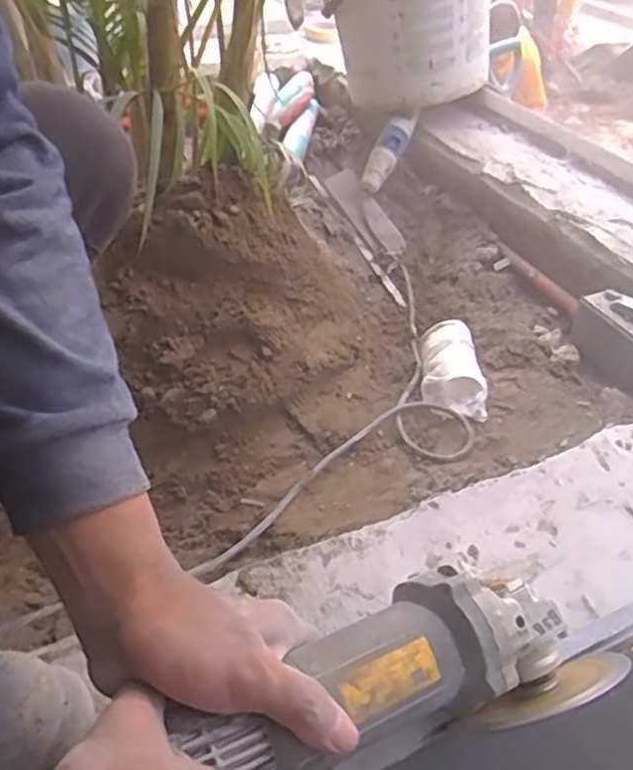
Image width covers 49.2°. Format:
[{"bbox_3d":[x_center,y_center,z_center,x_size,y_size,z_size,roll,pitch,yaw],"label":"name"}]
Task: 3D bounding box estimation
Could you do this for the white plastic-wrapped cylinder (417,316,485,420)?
[{"bbox_3d":[0.165,-0.018,0.851,0.078,0.060,0.131,2,41,-1],"label":"white plastic-wrapped cylinder"}]

